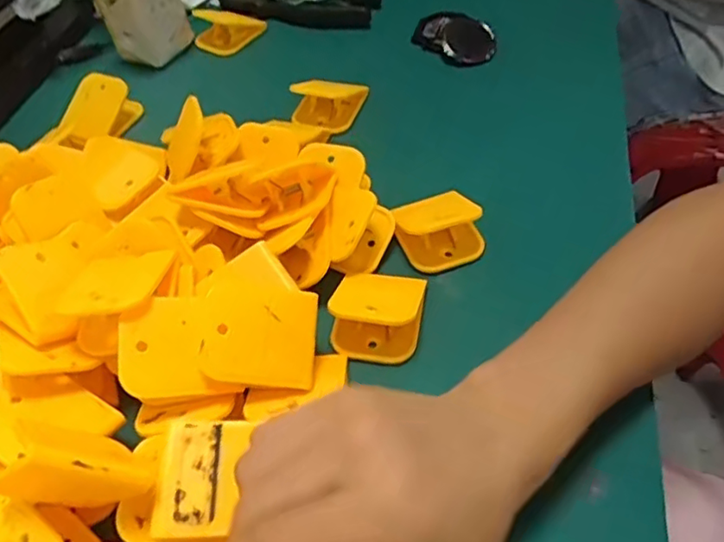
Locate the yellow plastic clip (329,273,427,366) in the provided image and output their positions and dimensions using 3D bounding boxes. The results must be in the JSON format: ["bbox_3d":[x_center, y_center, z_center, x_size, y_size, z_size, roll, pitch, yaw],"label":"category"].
[{"bbox_3d":[0.009,0.018,0.322,0.047,0.024,0.051,7,54,11],"label":"yellow plastic clip"}]

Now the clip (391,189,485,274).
[{"bbox_3d":[0.045,-0.030,0.356,0.046,0.028,0.047,-17,53,-7],"label":"clip"}]

